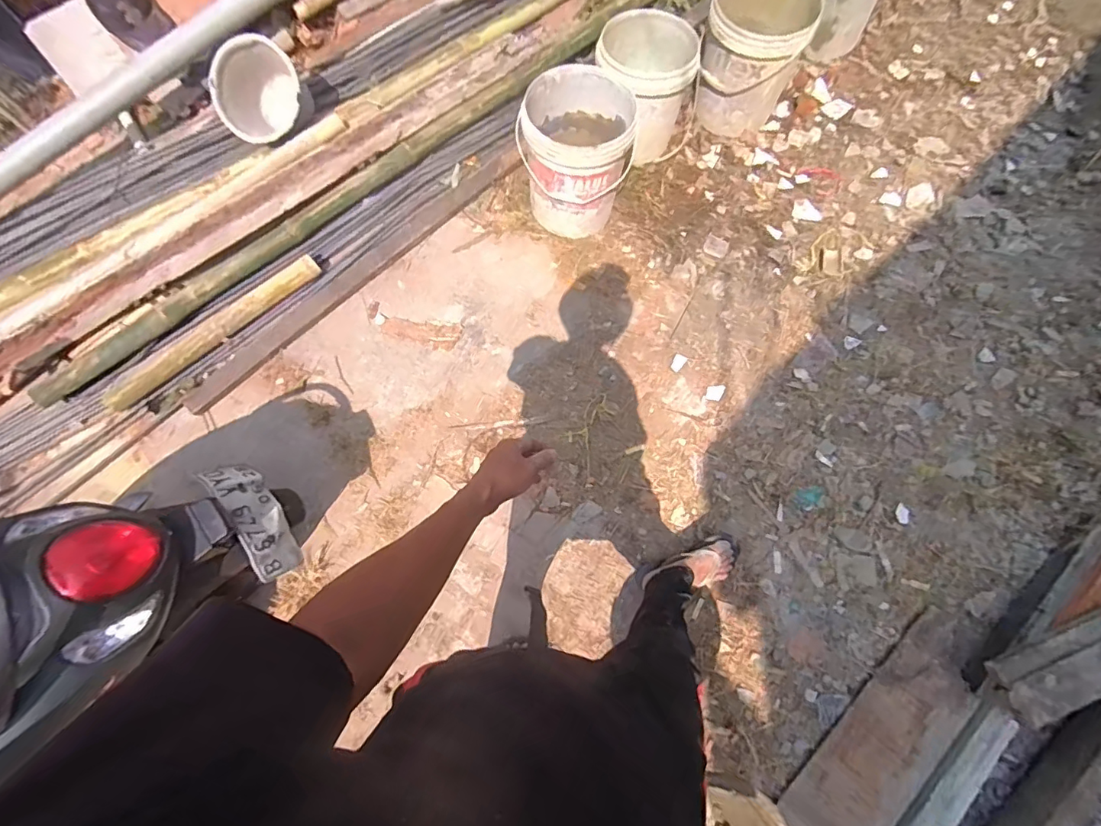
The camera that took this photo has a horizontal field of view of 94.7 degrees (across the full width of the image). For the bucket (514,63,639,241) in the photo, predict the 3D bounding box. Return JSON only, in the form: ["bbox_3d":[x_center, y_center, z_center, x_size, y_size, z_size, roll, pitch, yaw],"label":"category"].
[{"bbox_3d":[0.072,-0.738,1.478,0.301,0.331,0.305,-1,74,4],"label":"bucket"}]

